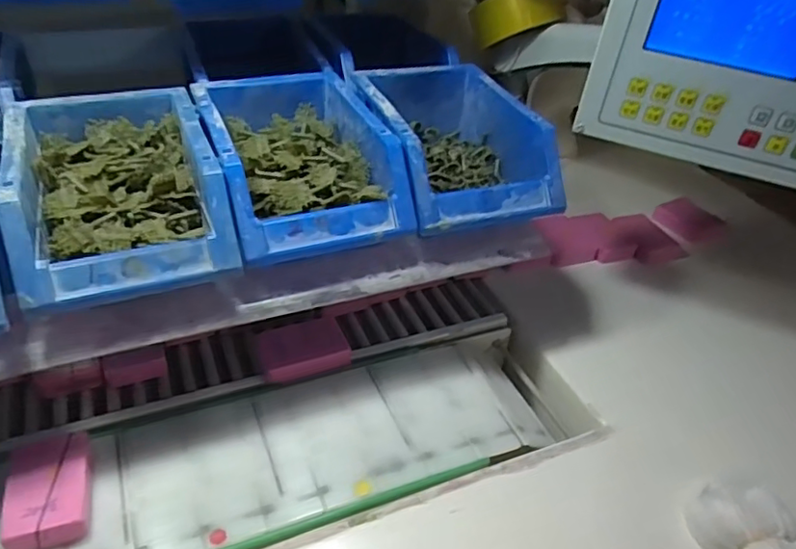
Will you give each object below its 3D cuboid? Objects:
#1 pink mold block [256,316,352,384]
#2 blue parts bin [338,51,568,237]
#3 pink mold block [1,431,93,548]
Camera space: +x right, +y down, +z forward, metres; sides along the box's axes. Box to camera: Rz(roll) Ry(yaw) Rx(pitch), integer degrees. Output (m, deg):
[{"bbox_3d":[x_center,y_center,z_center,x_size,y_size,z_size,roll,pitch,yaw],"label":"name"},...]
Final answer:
[{"bbox_3d":[-0.078,0.059,0.496,0.070,0.016,0.054,-13,41,-22],"label":"pink mold block"},{"bbox_3d":[0.037,-0.118,0.507,0.122,0.061,0.200,-11,40,-20],"label":"blue parts bin"},{"bbox_3d":[-0.219,0.134,0.378,0.045,0.019,0.074,-10,40,-18],"label":"pink mold block"}]

